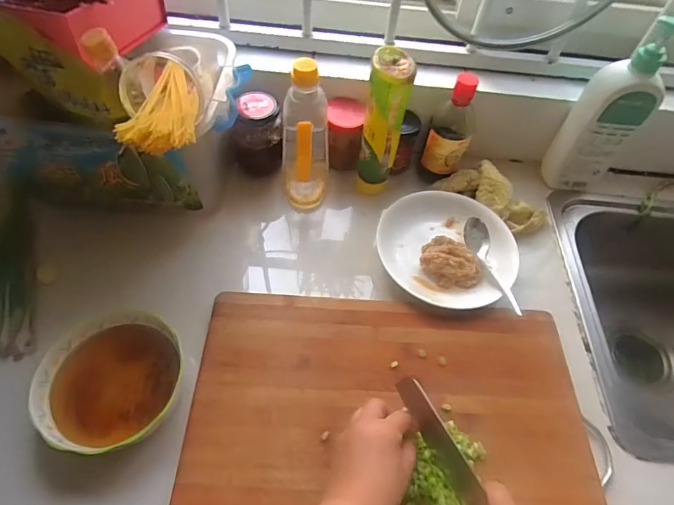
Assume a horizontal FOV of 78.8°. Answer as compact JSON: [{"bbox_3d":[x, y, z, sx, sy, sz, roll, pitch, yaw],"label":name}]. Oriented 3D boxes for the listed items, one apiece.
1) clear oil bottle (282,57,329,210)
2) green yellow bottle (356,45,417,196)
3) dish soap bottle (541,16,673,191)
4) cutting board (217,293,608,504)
[{"bbox_3d":[-0.046,-0.159,0.593,0.067,0.212,0.062,3,56,-3],"label":"clear oil bottle"},{"bbox_3d":[0.065,-0.171,0.607,0.054,0.230,0.060,11,56,3],"label":"green yellow bottle"},{"bbox_3d":[0.409,-0.205,0.625,0.085,0.274,0.060,10,56,2],"label":"dish soap bottle"},{"bbox_3d":[0.073,0.208,0.462,0.423,0.018,0.345,1,55,-3],"label":"cutting board"}]

